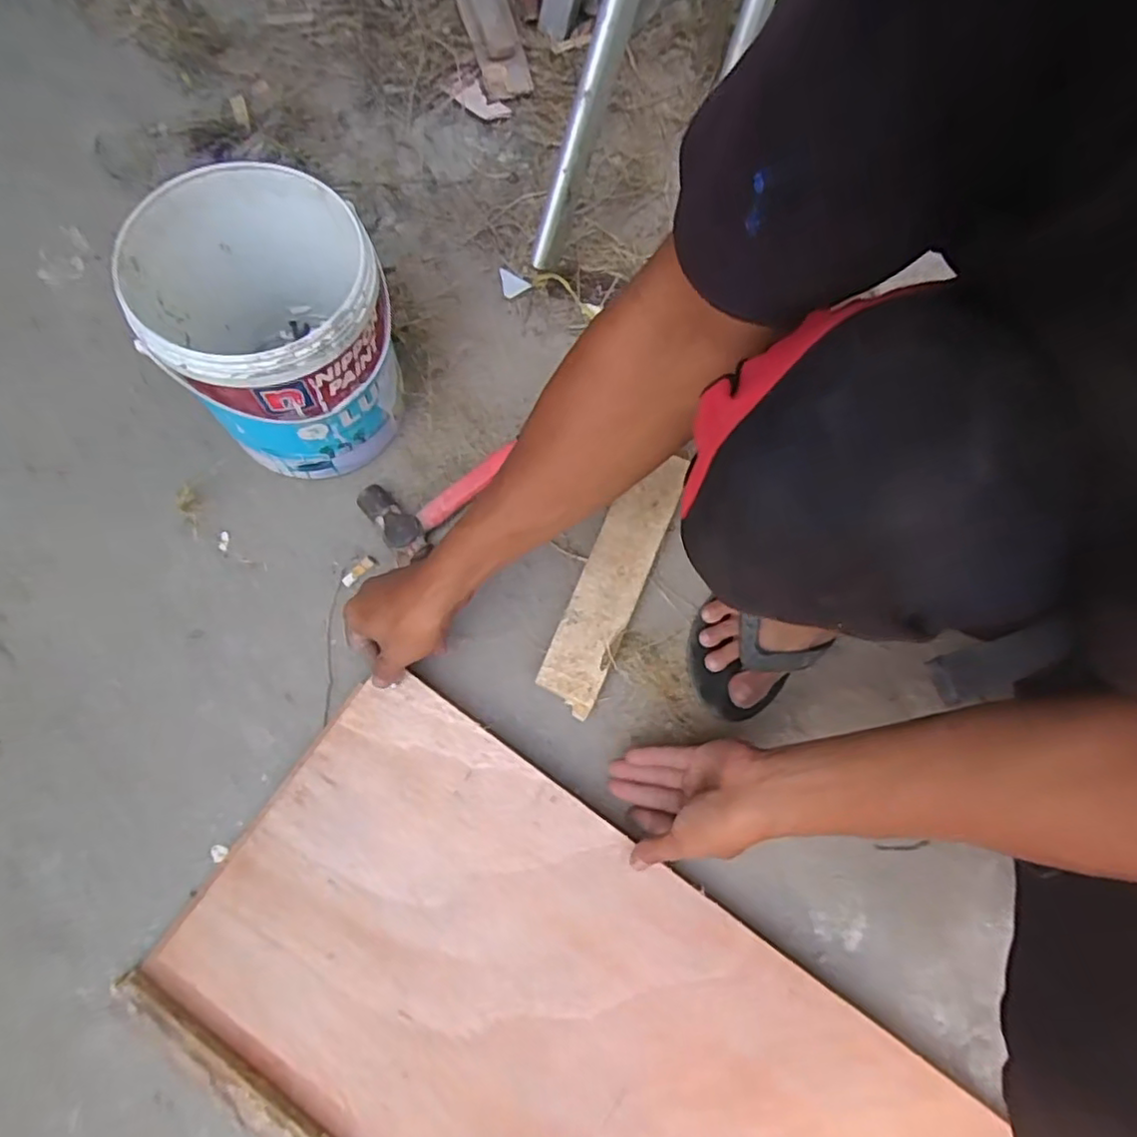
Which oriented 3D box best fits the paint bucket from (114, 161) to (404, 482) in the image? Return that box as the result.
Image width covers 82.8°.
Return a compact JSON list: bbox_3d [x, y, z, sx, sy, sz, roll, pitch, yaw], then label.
[{"bbox_3d":[-0.235,-0.199,0.545,0.166,0.186,0.173,0,77,1],"label":"paint bucket"}]

